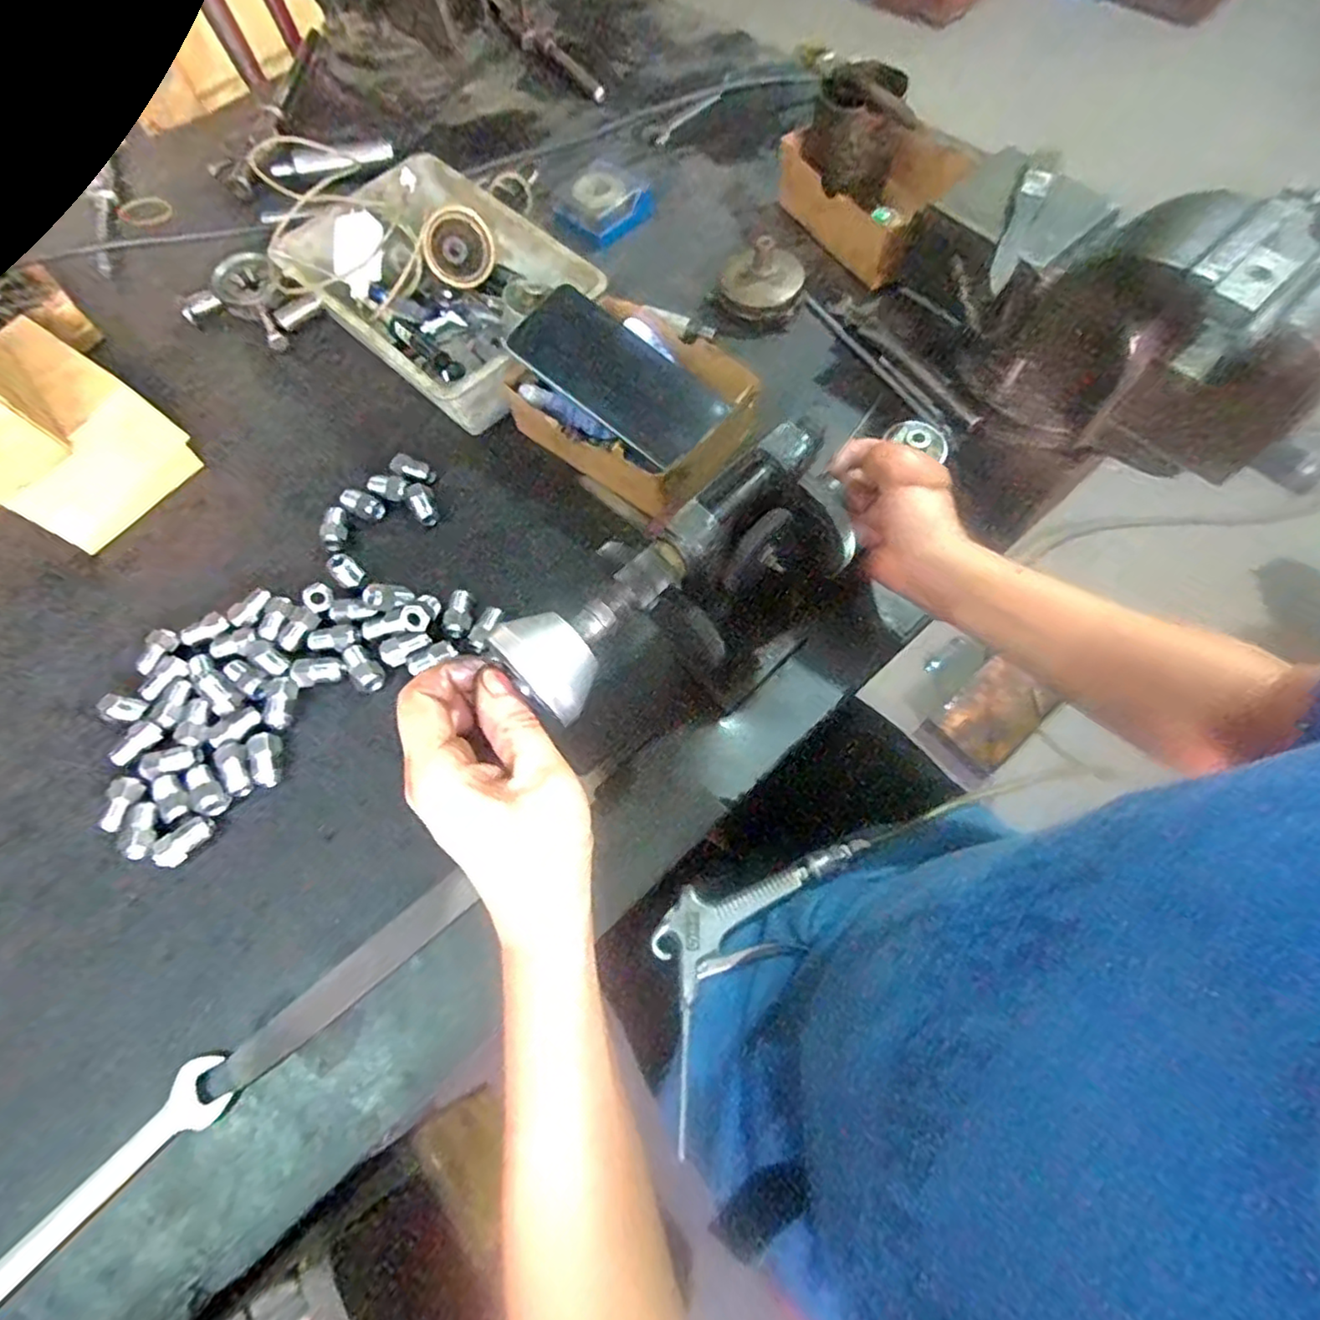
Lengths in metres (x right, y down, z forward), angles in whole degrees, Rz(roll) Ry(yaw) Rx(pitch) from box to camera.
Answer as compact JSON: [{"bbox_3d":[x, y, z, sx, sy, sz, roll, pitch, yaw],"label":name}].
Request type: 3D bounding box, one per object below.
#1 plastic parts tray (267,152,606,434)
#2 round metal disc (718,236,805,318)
[{"bbox_3d":[-0.191,-0.318,0.573,0.270,0.073,0.171,41,73,18],"label":"plastic parts tray"},{"bbox_3d":[0.090,-0.329,0.579,0.068,0.018,0.057,-26,100,15],"label":"round metal disc"}]

